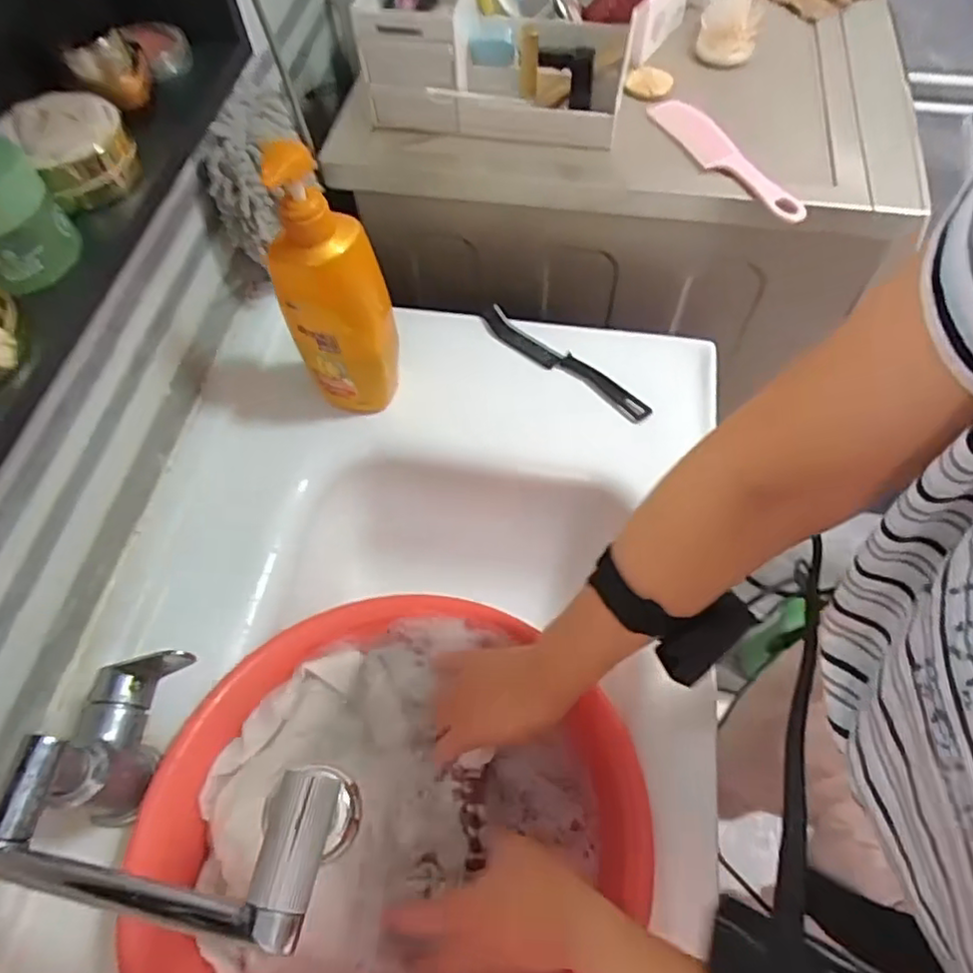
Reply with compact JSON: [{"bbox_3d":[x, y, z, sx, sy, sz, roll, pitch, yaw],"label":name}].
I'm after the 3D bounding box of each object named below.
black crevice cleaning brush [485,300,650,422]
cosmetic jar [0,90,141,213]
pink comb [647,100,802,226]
[{"bbox_3d":[0.079,-0.128,0.658,0.202,0.016,0.027,34,67,19],"label":"black crevice cleaning brush"},{"bbox_3d":[-0.234,-0.194,0.369,0.058,0.037,0.057,-1,60,2],"label":"cosmetic jar"},{"bbox_3d":[0.230,-0.323,0.627,0.047,0.010,0.204,-25,62,-11],"label":"pink comb"}]

